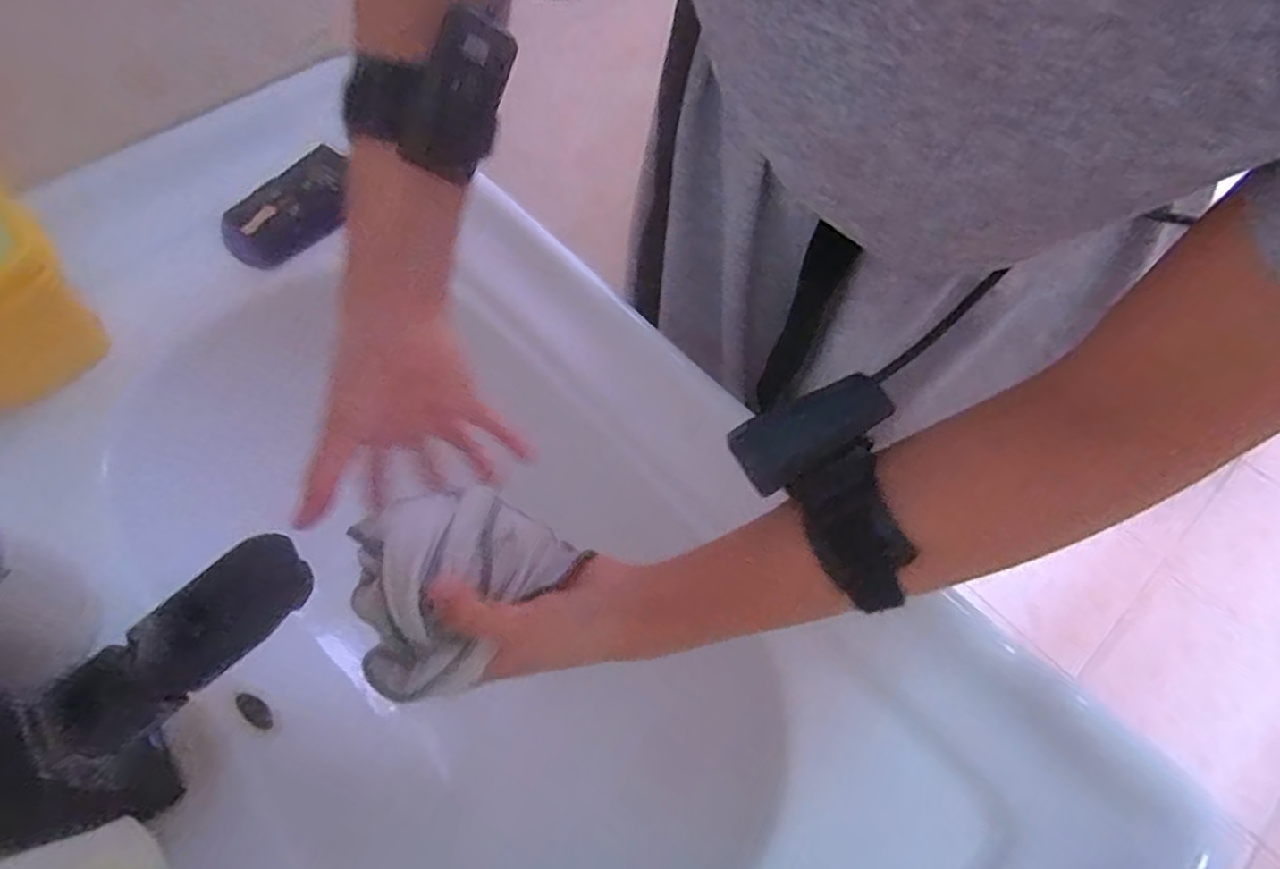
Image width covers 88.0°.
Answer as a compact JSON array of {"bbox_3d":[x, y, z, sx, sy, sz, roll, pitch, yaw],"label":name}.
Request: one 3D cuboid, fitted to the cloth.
[{"bbox_3d":[-0.105,0.069,0.343,0.101,0.047,0.114,40,68,18],"label":"cloth"}]

